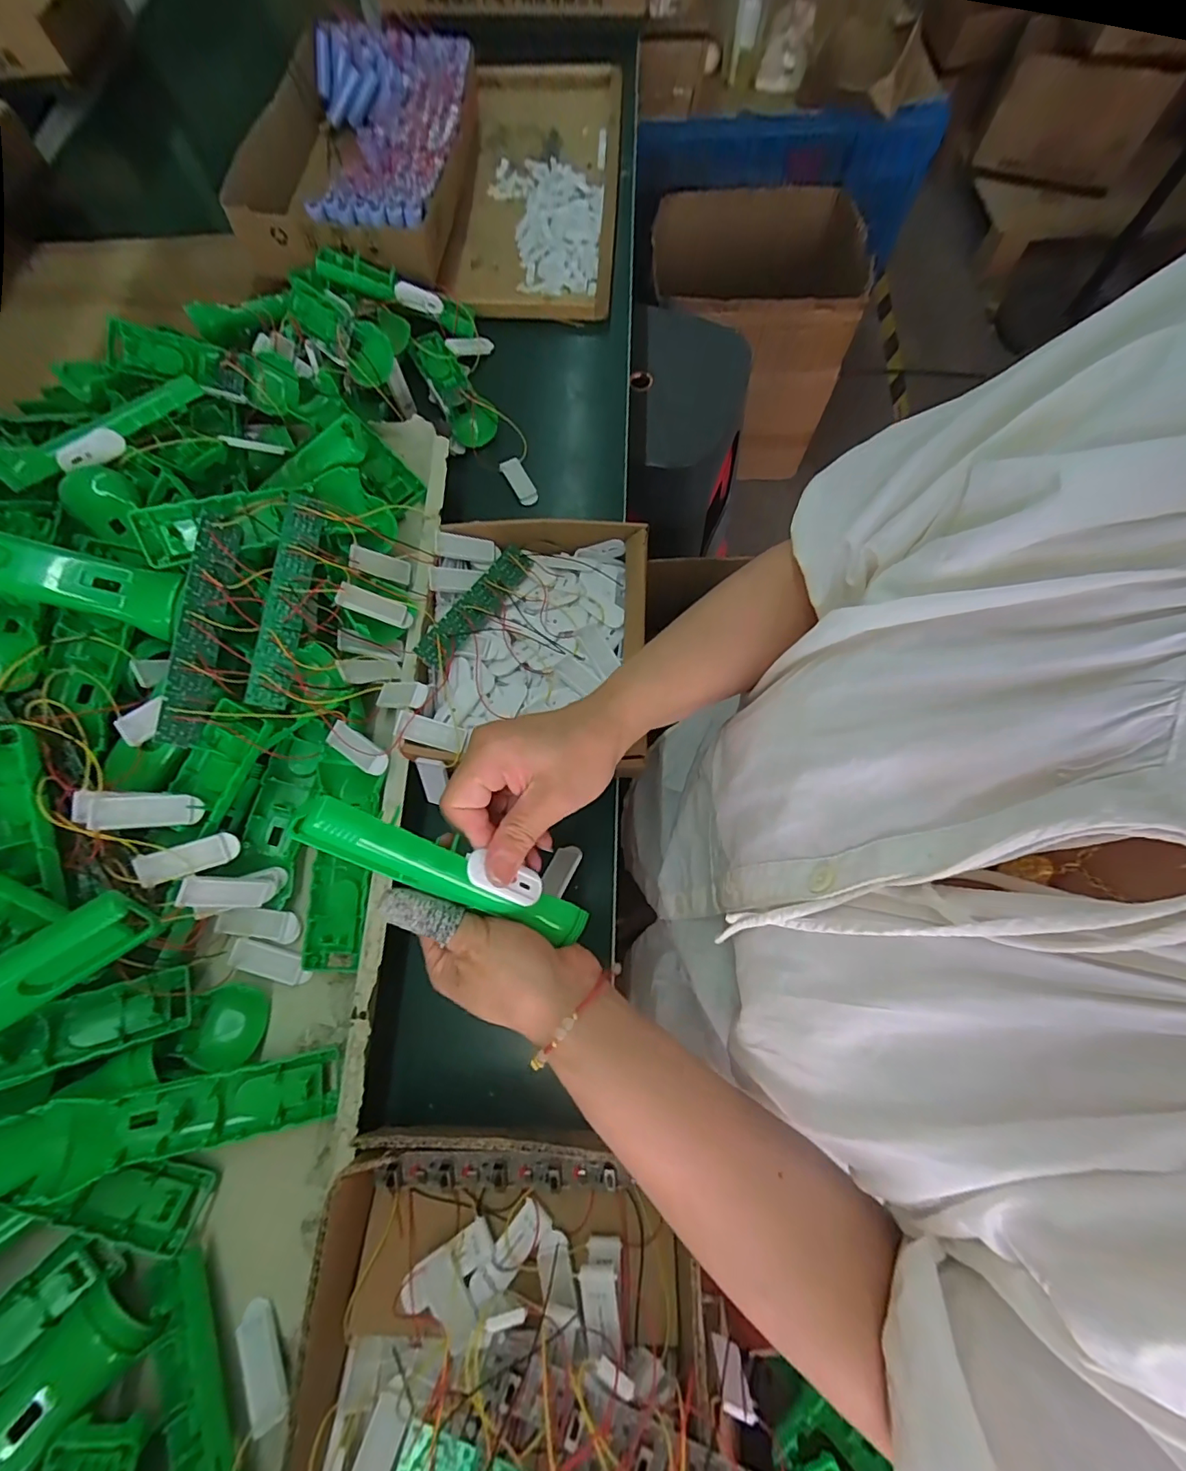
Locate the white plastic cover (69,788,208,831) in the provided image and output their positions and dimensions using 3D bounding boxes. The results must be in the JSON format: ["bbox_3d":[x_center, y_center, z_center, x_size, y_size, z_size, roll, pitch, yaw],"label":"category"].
[{"bbox_3d":[-0.304,0.050,0.353,0.070,0.012,0.025,6,70,-26],"label":"white plastic cover"}]

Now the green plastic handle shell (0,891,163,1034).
[{"bbox_3d":[-0.348,0.151,0.299,0.163,0.035,0.035,-36,74,-30],"label":"green plastic handle shell"}]

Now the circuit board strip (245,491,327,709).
[{"bbox_3d":[-0.234,-0.105,0.404,0.028,0.007,0.168,10,78,-22],"label":"circuit board strip"}]

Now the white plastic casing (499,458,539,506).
[{"bbox_3d":[-0.077,-0.268,0.555,0.021,0.010,0.054,-32,89,-9],"label":"white plastic casing"}]

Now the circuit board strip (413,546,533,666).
[{"bbox_3d":[-0.098,-0.111,0.446,0.025,0.006,0.135,40,64,-12],"label":"circuit board strip"}]

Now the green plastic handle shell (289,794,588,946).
[{"bbox_3d":[-0.069,0.072,0.268,0.158,0.017,0.023,35,72,-31],"label":"green plastic handle shell"}]

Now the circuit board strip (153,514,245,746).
[{"bbox_3d":[-0.281,-0.078,0.379,0.009,0.026,0.170,-4,77,41],"label":"circuit board strip"}]

